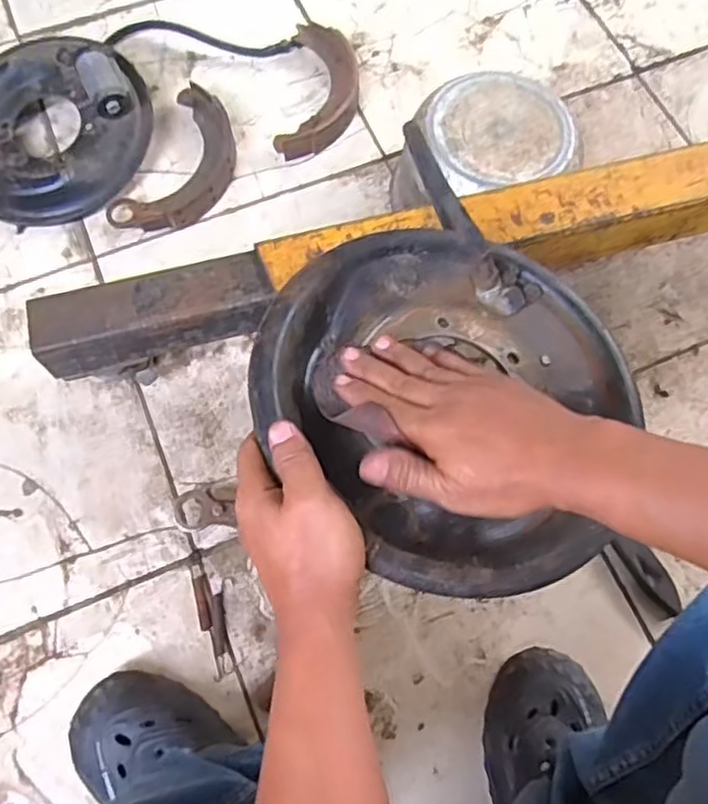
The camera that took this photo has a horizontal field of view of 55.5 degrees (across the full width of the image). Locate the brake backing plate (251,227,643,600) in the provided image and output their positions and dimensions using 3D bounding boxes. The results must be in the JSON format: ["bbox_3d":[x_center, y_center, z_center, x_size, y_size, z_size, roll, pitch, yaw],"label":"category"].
[{"bbox_3d":[0.074,-0.013,0.460,0.246,0.060,0.259,0,72,-1],"label":"brake backing plate"}]

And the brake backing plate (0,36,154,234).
[{"bbox_3d":[-0.406,-0.365,0.886,0.272,0.082,0.249,-17,73,-7],"label":"brake backing plate"}]

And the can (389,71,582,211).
[{"bbox_3d":[0.160,-0.302,0.849,0.195,0.137,0.160,-15,70,-6],"label":"can"}]

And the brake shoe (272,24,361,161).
[{"bbox_3d":[-0.043,-0.432,0.937,0.100,0.034,0.215,9,72,2],"label":"brake shoe"}]

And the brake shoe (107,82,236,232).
[{"bbox_3d":[-0.225,-0.311,0.889,0.116,0.031,0.217,24,73,7],"label":"brake shoe"}]

